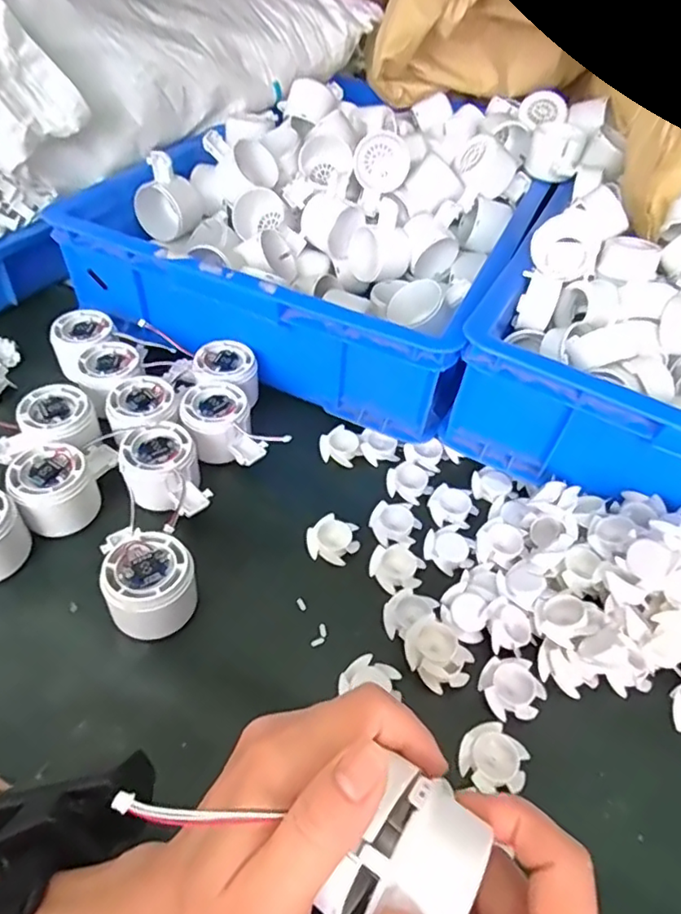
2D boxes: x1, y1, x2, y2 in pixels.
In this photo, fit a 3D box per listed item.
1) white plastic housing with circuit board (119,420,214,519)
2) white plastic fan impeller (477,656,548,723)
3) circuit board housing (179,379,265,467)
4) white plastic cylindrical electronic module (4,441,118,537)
[{"bbox_3d":[-0.141,0.014,0.461,0.057,0.038,0.081,-20,53,-20],"label":"white plastic housing with circuit board"},{"bbox_3d":[0.114,0.155,0.389,0.037,0.012,0.040,2,48,-2],"label":"white plastic fan impeller"},{"bbox_3d":[-0.104,-0.024,0.503,0.058,0.040,0.082,-21,54,-21],"label":"circuit board housing"},{"bbox_3d":[-0.214,0.022,0.451,0.073,0.045,0.059,-28,56,-25],"label":"white plastic cylindrical electronic module"}]

